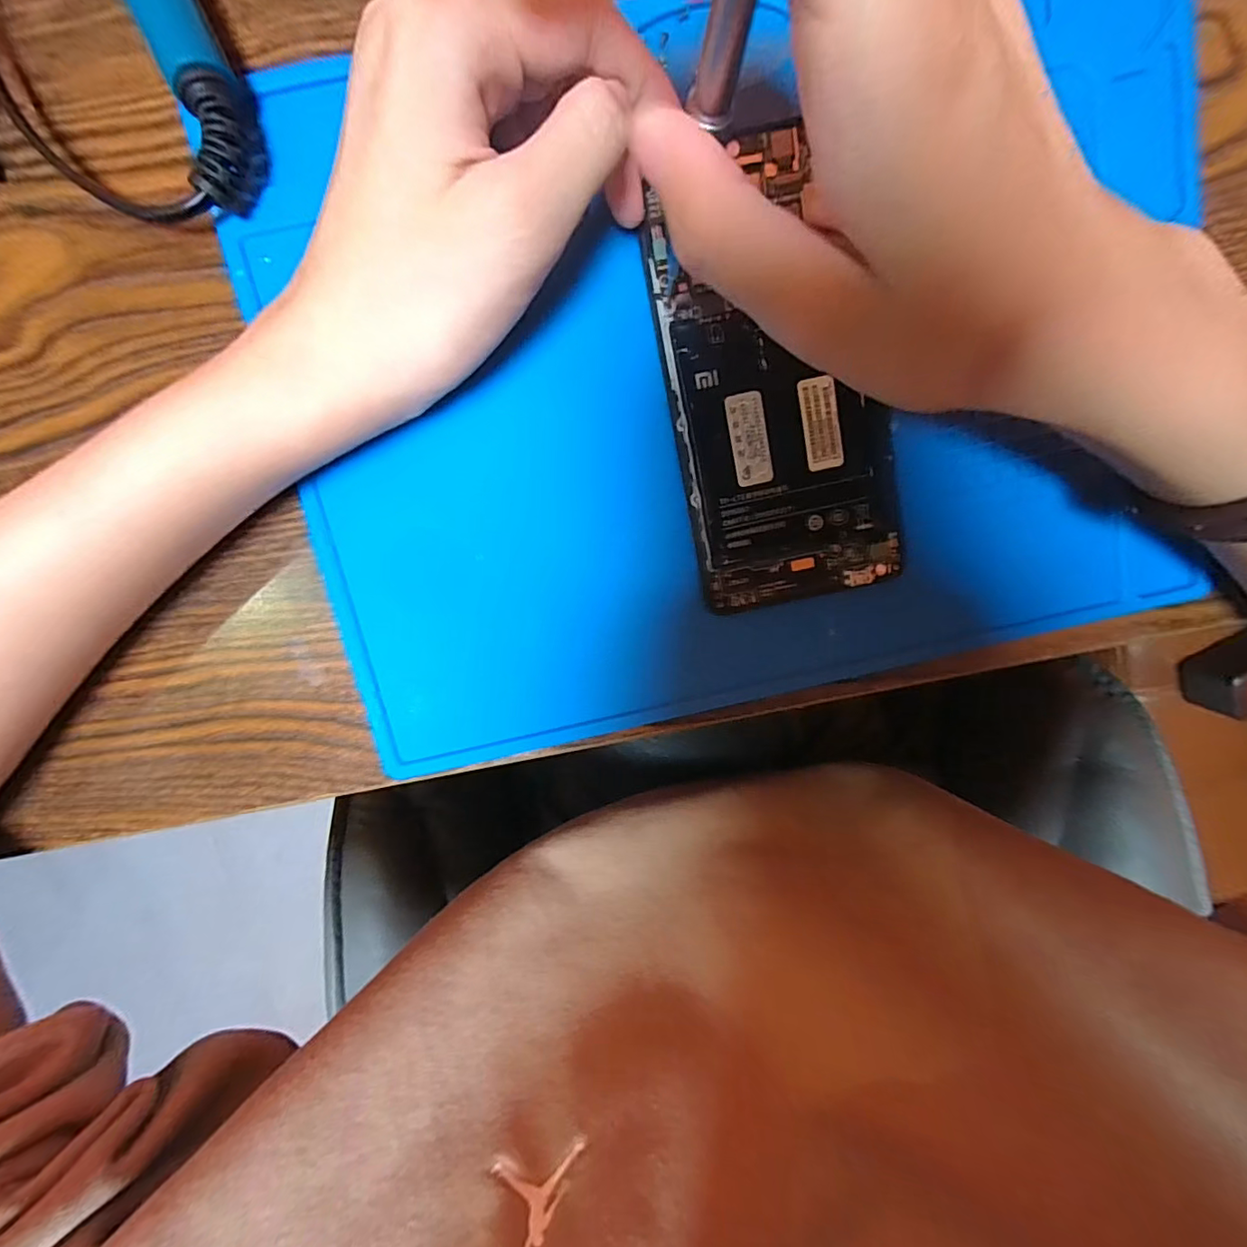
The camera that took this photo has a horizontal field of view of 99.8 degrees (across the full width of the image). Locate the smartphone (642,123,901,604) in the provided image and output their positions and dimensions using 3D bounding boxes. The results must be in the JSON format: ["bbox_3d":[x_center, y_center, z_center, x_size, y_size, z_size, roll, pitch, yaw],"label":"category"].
[{"bbox_3d":[0.052,-0.080,0.179,0.072,0.004,0.146,-11,99,-1],"label":"smartphone"}]

